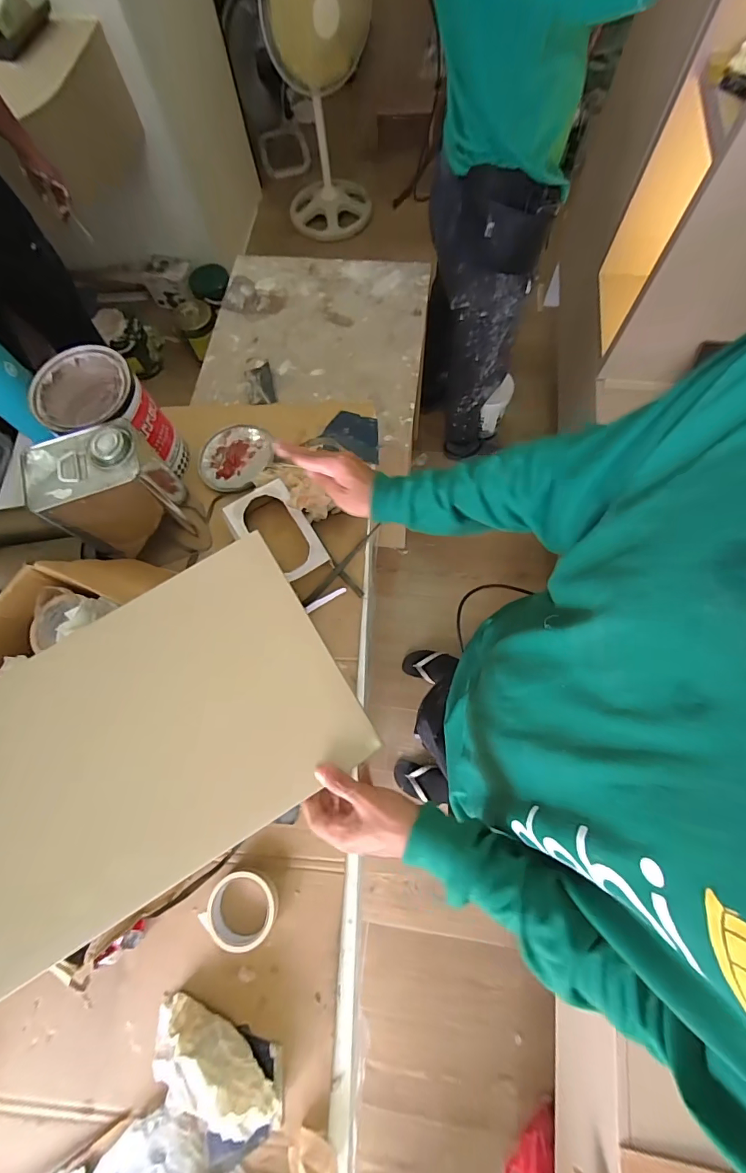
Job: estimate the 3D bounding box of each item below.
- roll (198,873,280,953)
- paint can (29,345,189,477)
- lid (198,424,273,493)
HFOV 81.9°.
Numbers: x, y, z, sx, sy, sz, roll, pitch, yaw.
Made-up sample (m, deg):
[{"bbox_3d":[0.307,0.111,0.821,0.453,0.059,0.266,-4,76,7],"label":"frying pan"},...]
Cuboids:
[{"bbox_3d":[-0.185,0.457,0.607,0.093,0.022,0.094,-1,72,2],"label":"roll"},{"bbox_3d":[-0.450,-0.282,0.756,0.151,0.200,0.157,-1,72,2],"label":"paint can"},{"bbox_3d":[-0.266,-0.255,0.845,0.143,0.019,0.152,-3,70,8],"label":"lid"}]

